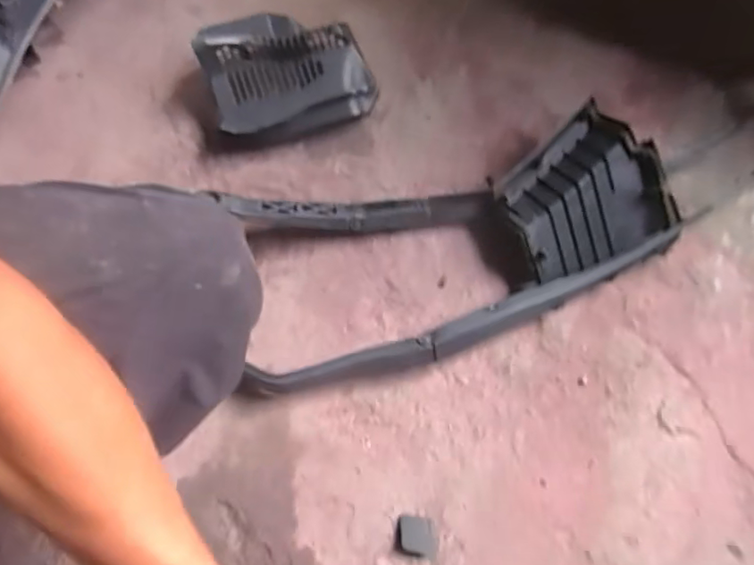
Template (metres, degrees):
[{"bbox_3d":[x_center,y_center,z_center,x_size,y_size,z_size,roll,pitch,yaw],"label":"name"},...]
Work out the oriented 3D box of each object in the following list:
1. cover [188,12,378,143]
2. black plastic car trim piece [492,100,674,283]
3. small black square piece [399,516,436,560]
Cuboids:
[{"bbox_3d":[-0.106,-0.251,0.677,0.187,0.070,0.150,-13,75,-5],"label":"cover"},{"bbox_3d":[0.224,-0.092,0.640,0.176,0.069,0.159,-30,77,-9],"label":"black plastic car trim piece"},{"bbox_3d":[0.041,0.259,0.573,0.035,0.009,0.039,1,75,-1],"label":"small black square piece"}]

